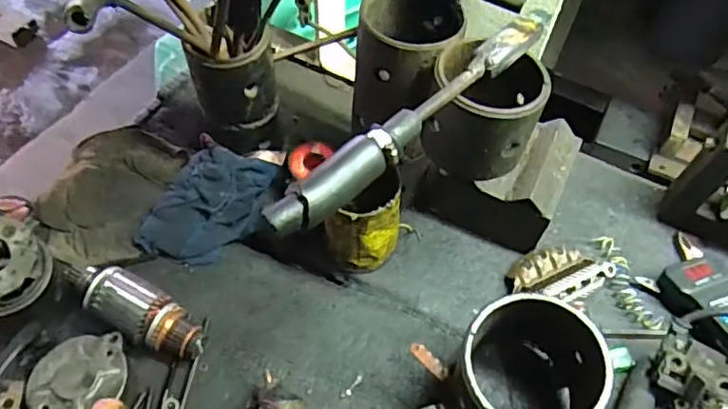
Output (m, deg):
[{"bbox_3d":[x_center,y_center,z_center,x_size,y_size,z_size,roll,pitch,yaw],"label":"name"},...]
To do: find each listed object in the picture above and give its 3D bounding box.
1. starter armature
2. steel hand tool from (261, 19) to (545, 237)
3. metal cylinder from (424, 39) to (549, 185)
[{"bbox_3d":[-0.214,0.096,0.542,0.146,0.042,0.049,26,57,14],"label":"starter armature"},{"bbox_3d":[0.039,-0.062,0.408,0.257,0.027,0.026,-38,65,-27],"label":"steel hand tool"},{"bbox_3d":[0.097,-0.080,0.476,0.087,0.074,0.091,6,54,0],"label":"metal cylinder"}]

